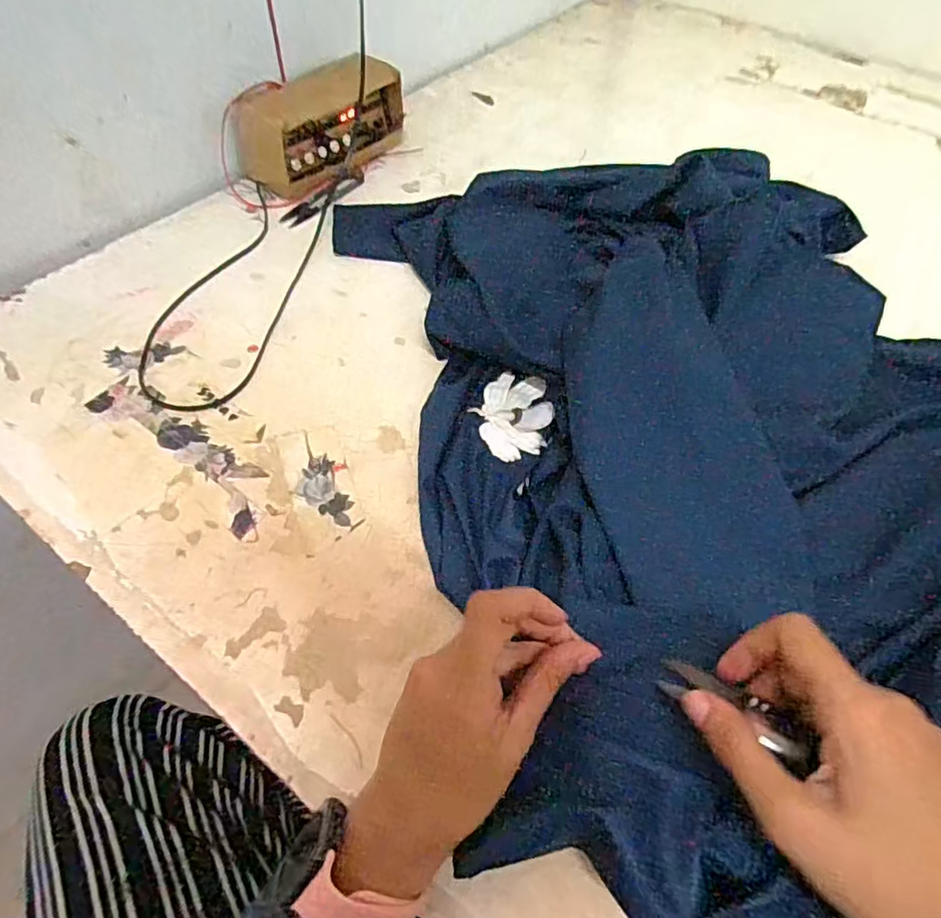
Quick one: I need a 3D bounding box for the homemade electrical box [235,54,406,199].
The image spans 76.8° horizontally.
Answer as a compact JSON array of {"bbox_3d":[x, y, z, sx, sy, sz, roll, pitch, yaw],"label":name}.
[{"bbox_3d":[-0.159,-0.367,0.650,0.077,0.082,0.186,35,61,20],"label":"homemade electrical box"}]

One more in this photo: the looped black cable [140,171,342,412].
[{"bbox_3d":[-0.211,-0.177,0.558,0.100,0.007,0.331,8,56,3],"label":"looped black cable"}]

